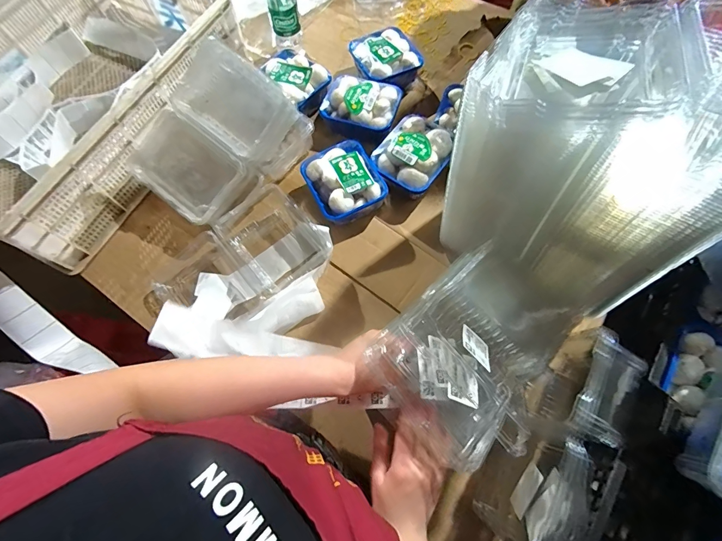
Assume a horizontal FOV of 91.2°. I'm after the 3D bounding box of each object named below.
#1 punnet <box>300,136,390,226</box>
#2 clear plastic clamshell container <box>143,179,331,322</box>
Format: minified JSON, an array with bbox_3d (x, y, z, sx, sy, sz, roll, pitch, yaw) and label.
[{"bbox_3d":[-0.032,-0.160,0.657,0.121,0.071,0.143,-24,71,-9],"label":"punnet"},{"bbox_3d":[-0.214,-0.007,0.605,0.298,0.067,0.205,-38,74,-13],"label":"clear plastic clamshell container"}]

